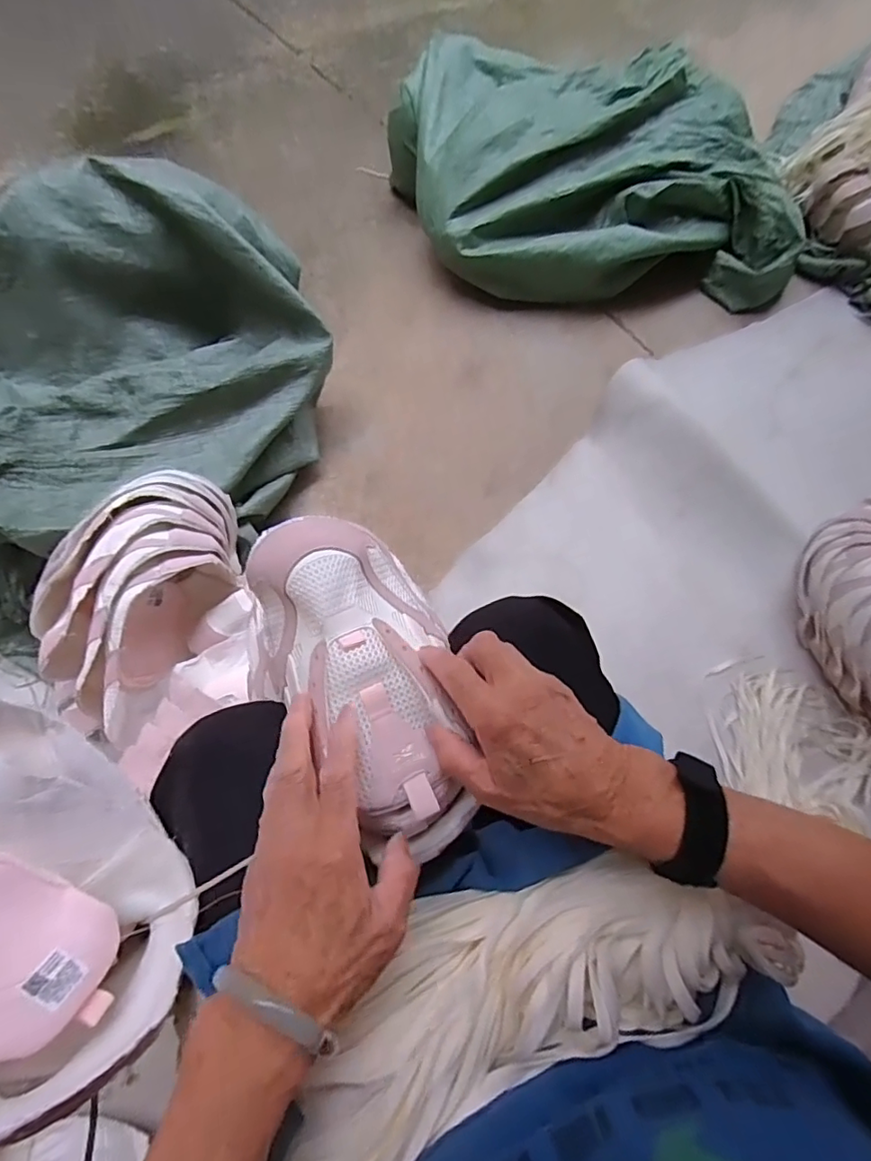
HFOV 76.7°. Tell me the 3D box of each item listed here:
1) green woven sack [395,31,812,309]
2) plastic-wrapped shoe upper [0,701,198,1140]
[{"bbox_3d":[0.330,-0.829,1.136,0.798,0.209,0.558,-8,70,-8],"label":"green woven sack"},{"bbox_3d":[-0.255,0.184,0.314,0.218,0.100,0.161,51,30,0],"label":"plastic-wrapped shoe upper"}]

